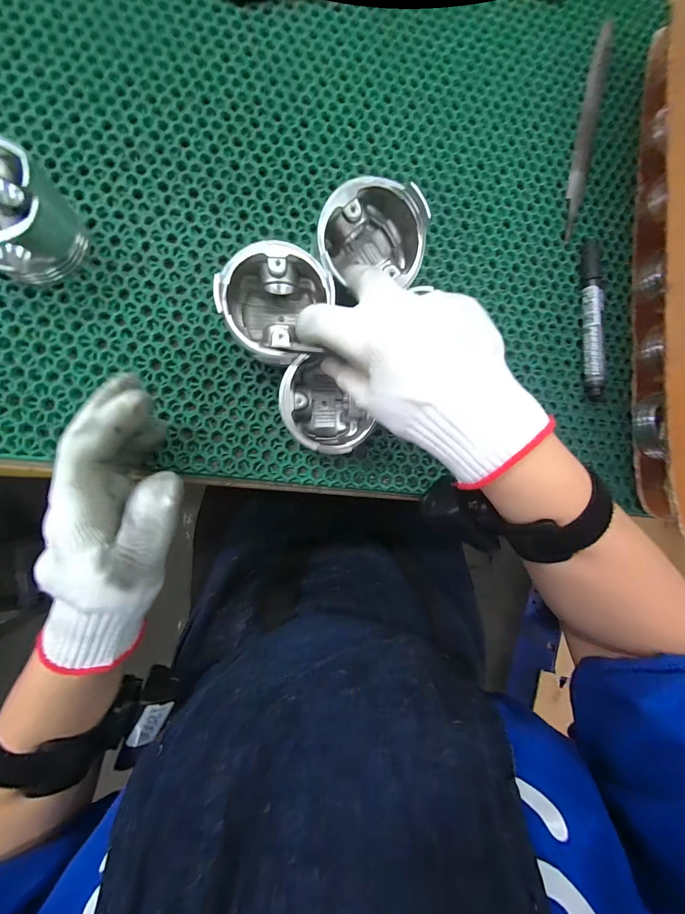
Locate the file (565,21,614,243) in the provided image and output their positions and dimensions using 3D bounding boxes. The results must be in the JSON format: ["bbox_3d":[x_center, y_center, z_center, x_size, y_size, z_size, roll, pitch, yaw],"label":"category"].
[{"bbox_3d":[0.242,-0.321,0.315,0.021,0.004,0.228,13,87,-7],"label":"file"}]

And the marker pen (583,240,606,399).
[{"bbox_3d":[0.231,-0.128,0.296,0.015,0.019,0.144,-1,89,-7],"label":"marker pen"}]

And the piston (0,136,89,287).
[{"bbox_3d":[-0.226,-0.164,0.215,0.073,0.060,0.066,39,84,-5],"label":"piston"}]

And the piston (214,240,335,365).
[{"bbox_3d":[-0.044,-0.099,0.220,0.068,0.056,0.072,0,88,-7],"label":"piston"}]

